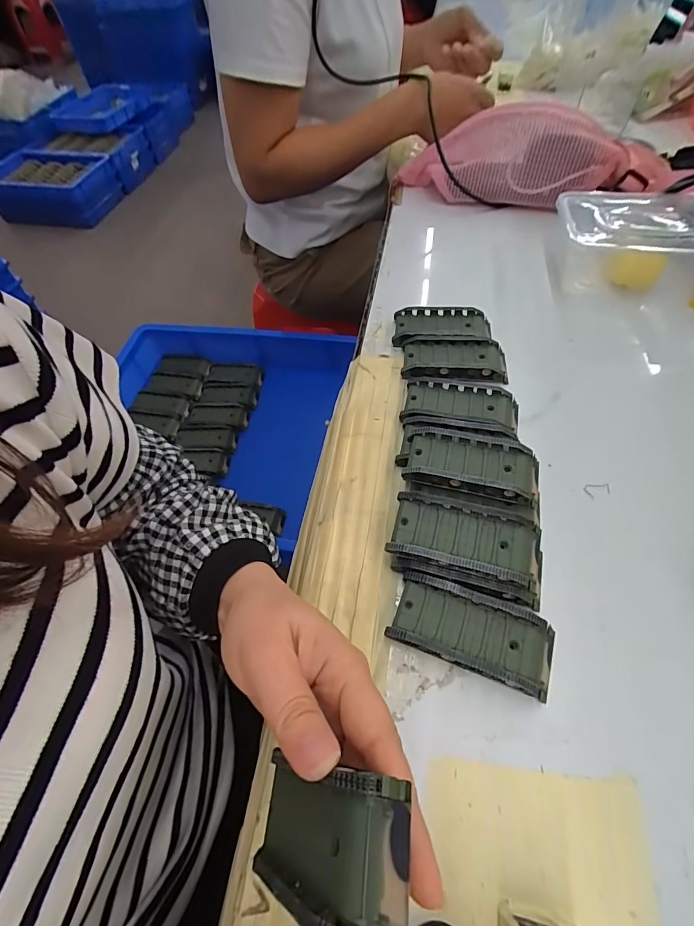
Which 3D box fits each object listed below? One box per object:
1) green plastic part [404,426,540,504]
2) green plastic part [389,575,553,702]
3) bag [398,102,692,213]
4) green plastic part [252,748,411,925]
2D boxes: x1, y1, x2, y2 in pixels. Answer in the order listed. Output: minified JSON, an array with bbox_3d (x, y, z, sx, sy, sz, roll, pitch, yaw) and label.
[{"bbox_3d":[0.095,0.003,0.315,0.096,0.029,0.047,11,58,11],"label":"green plastic part"},{"bbox_3d":[0.079,0.105,0.257,0.095,0.019,0.044,17,59,14],"label":"green plastic part"},{"bbox_3d":[0.236,-0.391,0.531,0.329,0.088,0.086,12,58,10],"label":"bag"},{"bbox_3d":[-0.013,0.142,0.156,0.020,0.086,0.042,21,53,-24],"label":"green plastic part"}]

